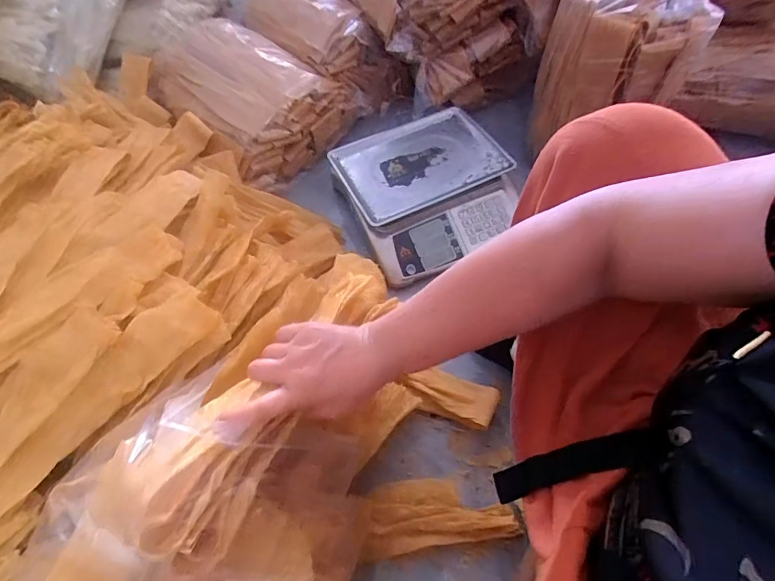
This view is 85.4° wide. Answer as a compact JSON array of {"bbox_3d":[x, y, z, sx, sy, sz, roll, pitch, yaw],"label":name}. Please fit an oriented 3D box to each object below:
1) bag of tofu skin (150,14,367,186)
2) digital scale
[{"bbox_3d":[-0.332,-0.475,1.020,0.380,0.204,0.321,38,68,23],"label":"bag of tofu skin"},{"bbox_3d":[0.089,-0.220,0.914,0.343,0.083,0.339,-25,61,-11],"label":"digital scale"}]

